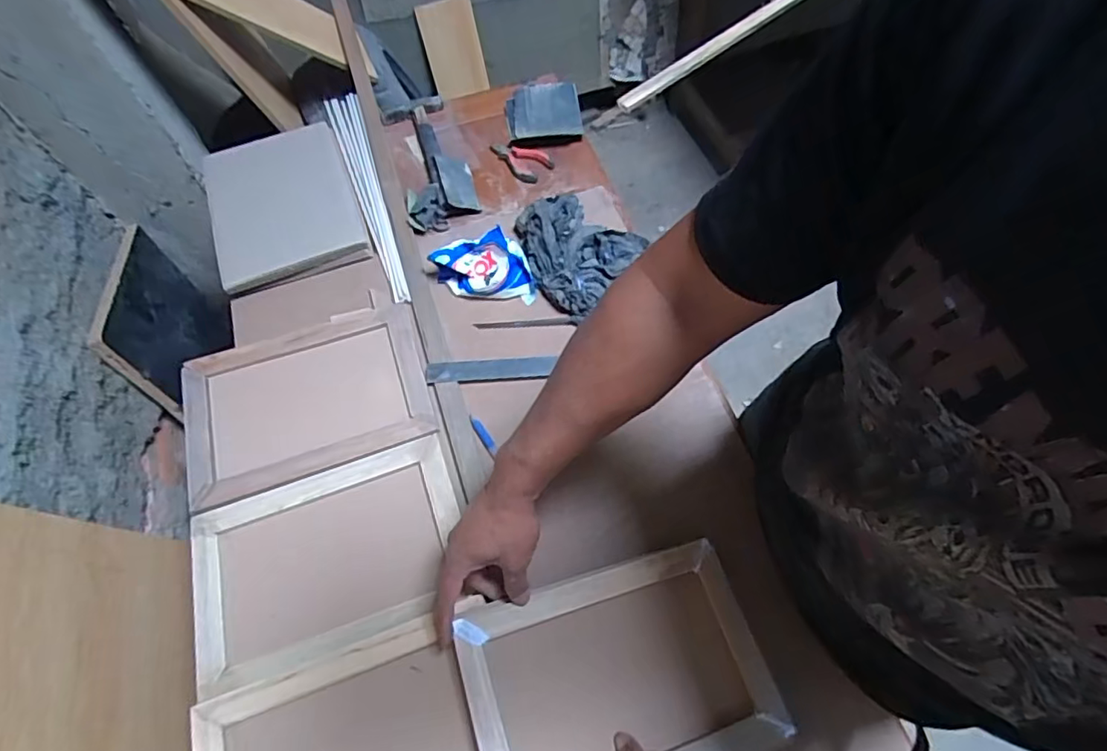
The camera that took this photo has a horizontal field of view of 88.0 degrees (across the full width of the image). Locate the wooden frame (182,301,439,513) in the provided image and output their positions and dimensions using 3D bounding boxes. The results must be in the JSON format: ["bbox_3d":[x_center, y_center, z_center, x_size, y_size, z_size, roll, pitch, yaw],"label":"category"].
[{"bbox_3d":[-0.314,0.024,0.734,0.294,0.014,0.209,-18,63,-5],"label":"wooden frame"}]

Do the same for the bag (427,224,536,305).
[{"bbox_3d":[-0.098,-0.156,0.808,0.144,0.061,0.082,3,62,4],"label":"bag"}]

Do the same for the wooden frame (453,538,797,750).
[{"bbox_3d":[0.066,0.294,0.561,0.284,0.032,0.198,-16,62,-10],"label":"wooden frame"}]

